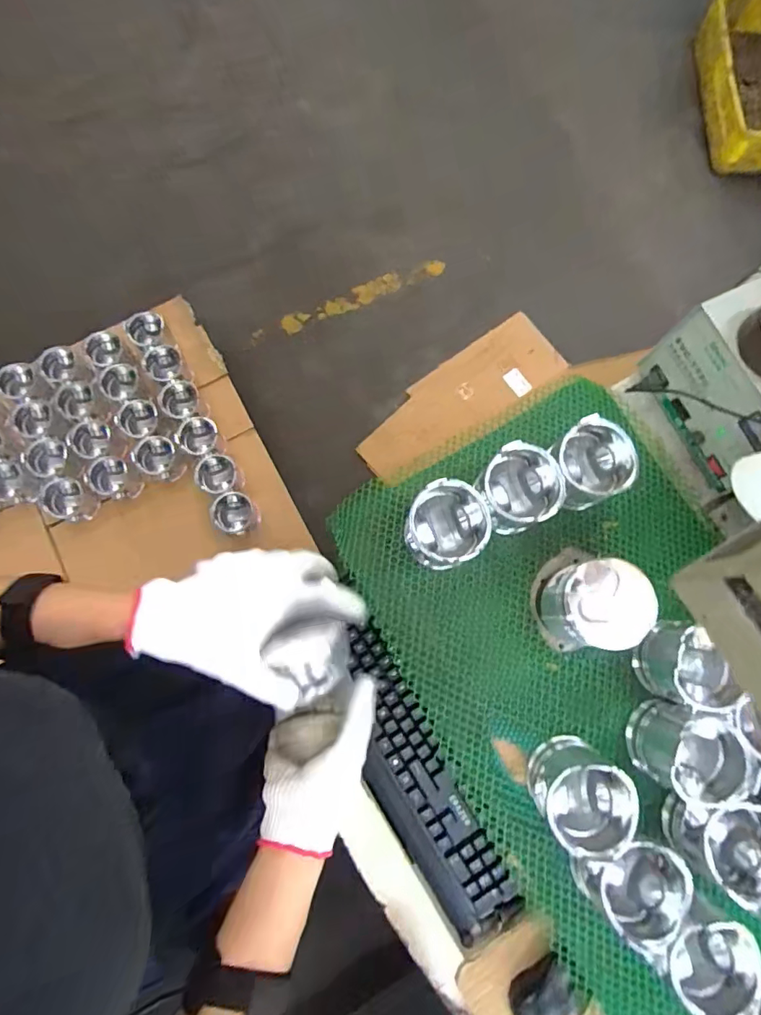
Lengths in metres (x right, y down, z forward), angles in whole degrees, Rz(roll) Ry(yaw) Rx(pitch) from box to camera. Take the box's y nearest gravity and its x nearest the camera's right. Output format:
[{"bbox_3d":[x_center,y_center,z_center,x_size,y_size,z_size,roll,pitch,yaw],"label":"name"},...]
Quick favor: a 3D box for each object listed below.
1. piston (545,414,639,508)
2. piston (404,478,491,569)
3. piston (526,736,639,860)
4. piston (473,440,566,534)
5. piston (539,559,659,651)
[{"bbox_3d":[0.249,-0.049,0.615,0.091,0.095,0.092,-24,80,-6],"label":"piston"},{"bbox_3d":[0.076,0.021,0.584,0.090,0.074,0.091,-2,79,-2],"label":"piston"},{"bbox_3d":[0.209,0.304,0.529,0.088,0.083,0.091,0,79,-1],"label":"piston"},{"bbox_3d":[0.163,-0.018,0.607,0.082,0.091,0.088,0,79,-1],"label":"piston"},{"bbox_3d":[0.234,0.110,0.560,0.079,0.123,0.097,-12,79,-3],"label":"piston"}]

